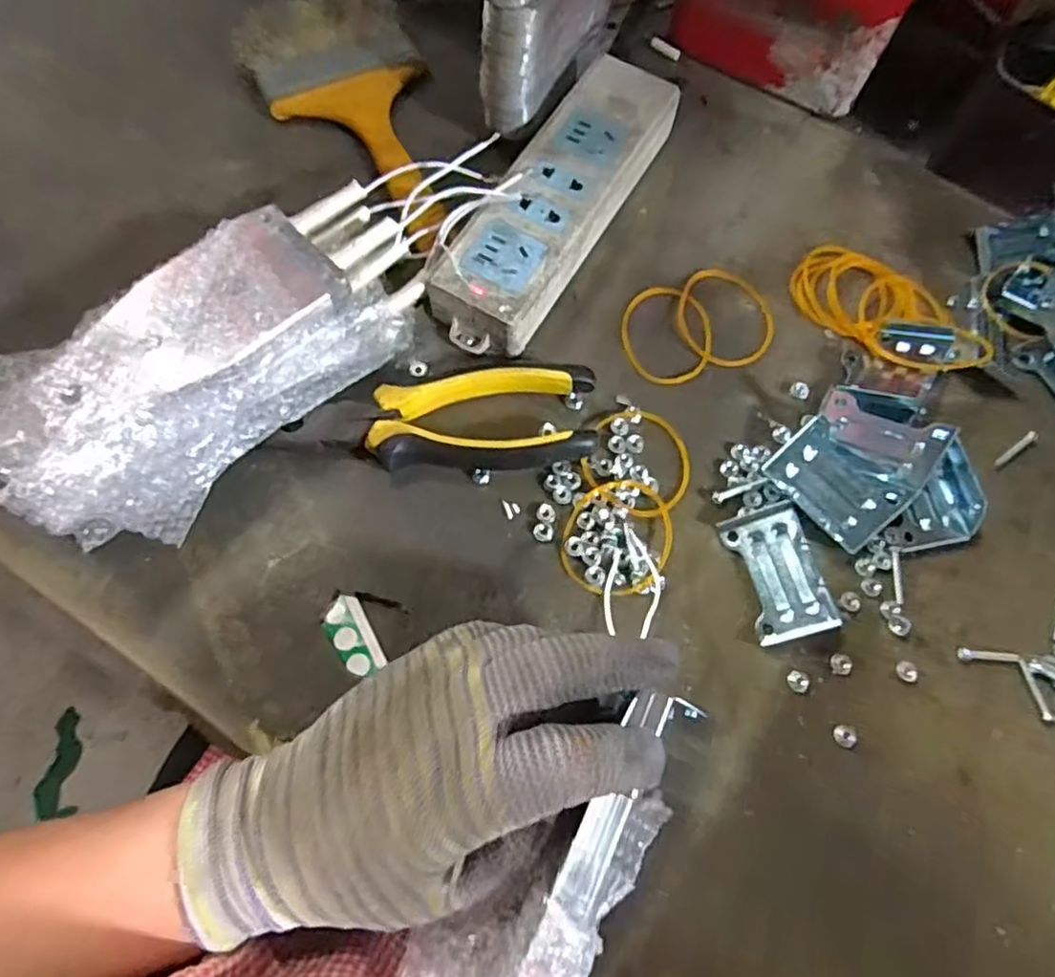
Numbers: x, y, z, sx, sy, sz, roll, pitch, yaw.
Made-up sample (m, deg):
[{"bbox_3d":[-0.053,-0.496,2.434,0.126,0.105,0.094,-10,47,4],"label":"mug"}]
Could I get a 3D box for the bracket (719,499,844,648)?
[{"bbox_3d":[0.115,0.039,0.306,0.035,0.008,0.060,-20,68,13],"label":"bracket"}]

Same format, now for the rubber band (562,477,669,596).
[{"bbox_3d":[0.043,0.022,0.310,0.050,0.006,0.058,17,71,3],"label":"rubber band"}]

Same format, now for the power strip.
[{"bbox_3d":[0.017,-0.151,0.353,0.057,0.032,0.179,32,72,8],"label":"power strip"}]

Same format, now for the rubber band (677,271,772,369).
[{"bbox_3d":[0.107,-0.091,0.356,0.052,0.004,0.055,14,77,0],"label":"rubber band"}]

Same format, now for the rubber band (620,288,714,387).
[{"bbox_3d":[0.074,-0.082,0.352,0.047,0.005,0.057,-6,71,-5],"label":"rubber band"}]

